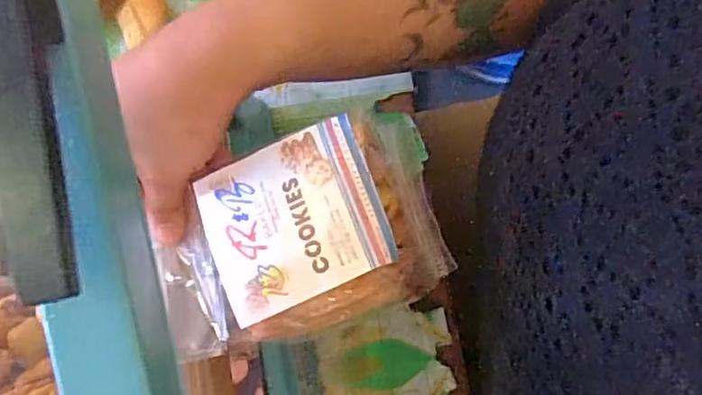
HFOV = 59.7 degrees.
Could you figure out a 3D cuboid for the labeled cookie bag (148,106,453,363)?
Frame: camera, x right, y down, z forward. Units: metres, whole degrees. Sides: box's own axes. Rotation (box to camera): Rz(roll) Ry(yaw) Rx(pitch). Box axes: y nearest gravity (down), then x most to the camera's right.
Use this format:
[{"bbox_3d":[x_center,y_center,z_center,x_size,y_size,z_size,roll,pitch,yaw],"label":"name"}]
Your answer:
[{"bbox_3d":[-0.024,0.014,0.259,0.122,0.033,0.082,-15,74,-5],"label":"labeled cookie bag"}]

